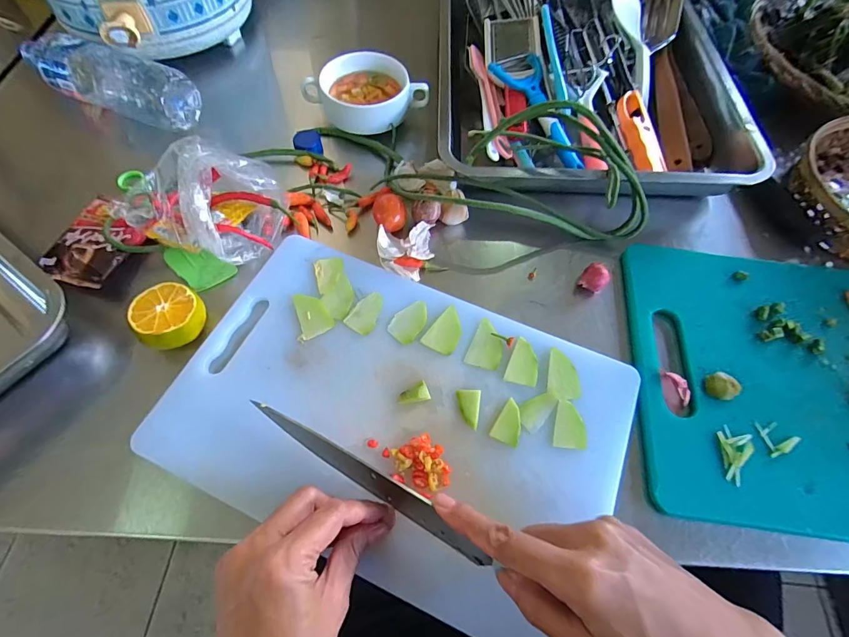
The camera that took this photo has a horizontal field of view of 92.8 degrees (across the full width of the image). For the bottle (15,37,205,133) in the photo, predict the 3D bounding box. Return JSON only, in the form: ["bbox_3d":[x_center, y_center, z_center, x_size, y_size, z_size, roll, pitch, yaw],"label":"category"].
[{"bbox_3d":[-0.372,-0.284,0.476,0.215,0.053,0.067,22,64,10],"label":"bottle"}]

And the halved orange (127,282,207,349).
[{"bbox_3d":[-0.218,-0.004,0.344,0.051,0.032,0.052,1,62,-1],"label":"halved orange"}]

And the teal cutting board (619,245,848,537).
[{"bbox_3d":[0.364,0.056,0.351,0.363,0.017,0.245,7,62,2],"label":"teal cutting board"}]

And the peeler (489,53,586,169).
[{"bbox_3d":[0.136,-0.233,0.454,0.059,0.020,0.150,-26,83,-12],"label":"peeler"}]

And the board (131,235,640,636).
[{"bbox_3d":[-0.020,0.067,0.331,0.348,0.018,0.238,22,64,9],"label":"board"}]

